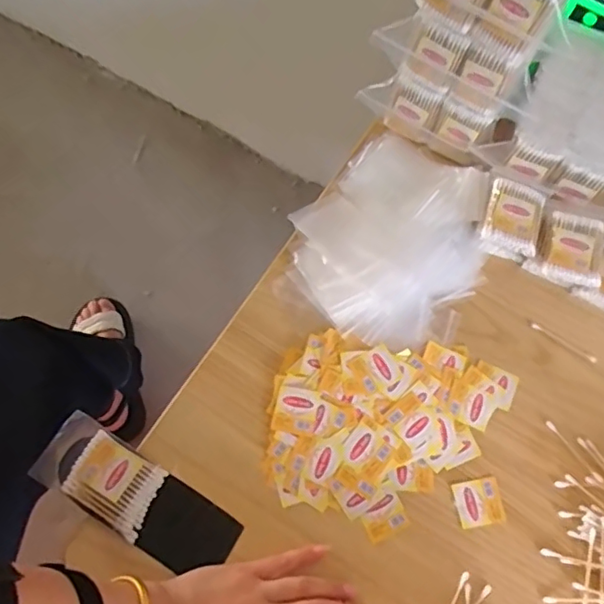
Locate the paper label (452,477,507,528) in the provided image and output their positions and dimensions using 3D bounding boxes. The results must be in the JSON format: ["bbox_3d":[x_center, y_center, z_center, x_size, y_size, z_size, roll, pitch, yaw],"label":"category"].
[{"bbox_3d":[0.160,0.182,0.521,0.043,0.004,0.038,-8,67,-8],"label":"paper label"}]

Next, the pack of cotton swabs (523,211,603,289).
[{"bbox_3d":[0.273,-0.053,0.588,0.065,0.030,0.071,23,66,6],"label":"pack of cotton swabs"}]

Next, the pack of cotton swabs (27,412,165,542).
[{"bbox_3d":[-0.177,0.152,0.510,0.106,0.017,0.064,29,67,8],"label":"pack of cotton swabs"}]

